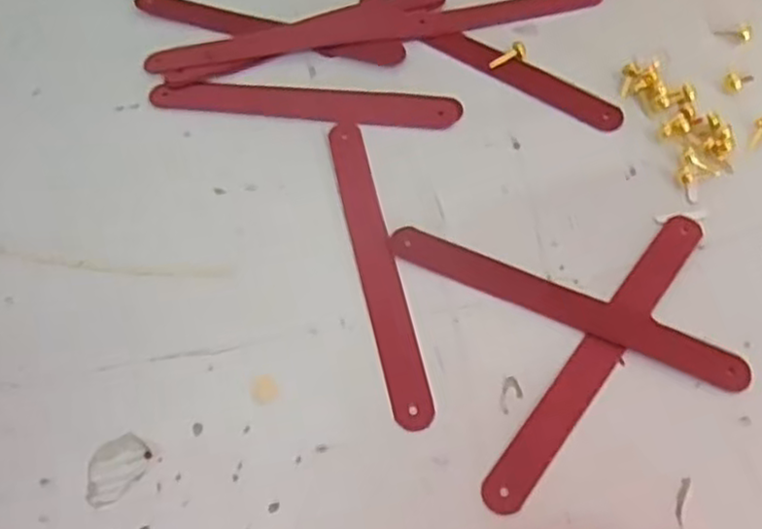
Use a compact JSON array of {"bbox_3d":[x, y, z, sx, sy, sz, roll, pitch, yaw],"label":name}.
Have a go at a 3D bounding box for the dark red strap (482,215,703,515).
[{"bbox_3d":[0.076,0.029,0.251,0.014,0.004,0.130,34,69,19],"label":"dark red strap"}]

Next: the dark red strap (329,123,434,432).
[{"bbox_3d":[-0.002,-0.002,0.273,0.014,0.004,0.130,-12,62,-3],"label":"dark red strap"}]

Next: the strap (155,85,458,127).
[{"bbox_3d":[-0.033,-0.069,0.310,0.131,0.004,0.017,5,62,6],"label":"strap"}]

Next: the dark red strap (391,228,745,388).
[{"bbox_3d":[0.064,0.014,0.260,0.129,0.004,0.015,22,65,14],"label":"dark red strap"}]

